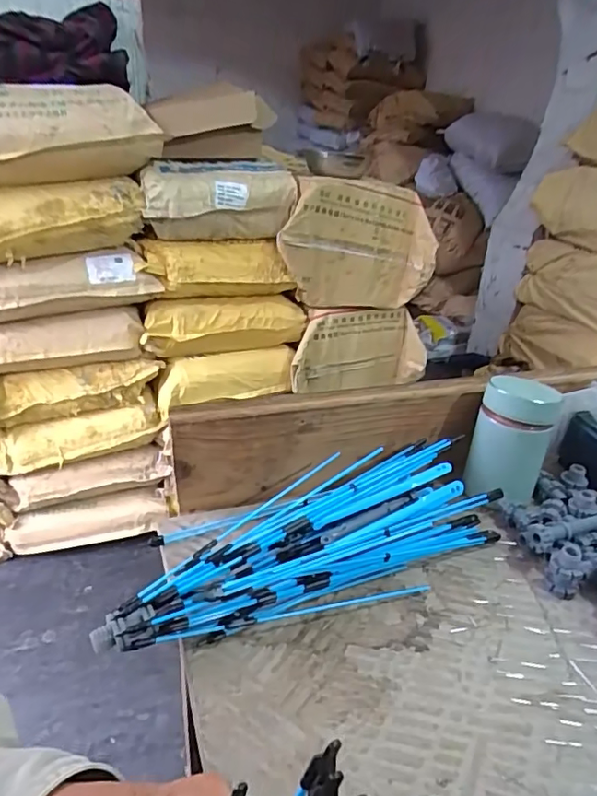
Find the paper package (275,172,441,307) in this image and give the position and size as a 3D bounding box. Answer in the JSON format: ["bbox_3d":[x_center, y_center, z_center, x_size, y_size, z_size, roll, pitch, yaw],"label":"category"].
[{"bbox_3d":[0.167,-0.403,1.437,0.427,0.325,0.098,-5,27,-19],"label":"paper package"}]

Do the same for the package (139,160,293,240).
[{"bbox_3d":[-0.197,-0.496,1.349,0.384,0.182,0.119,-10,29,-26],"label":"package"}]

